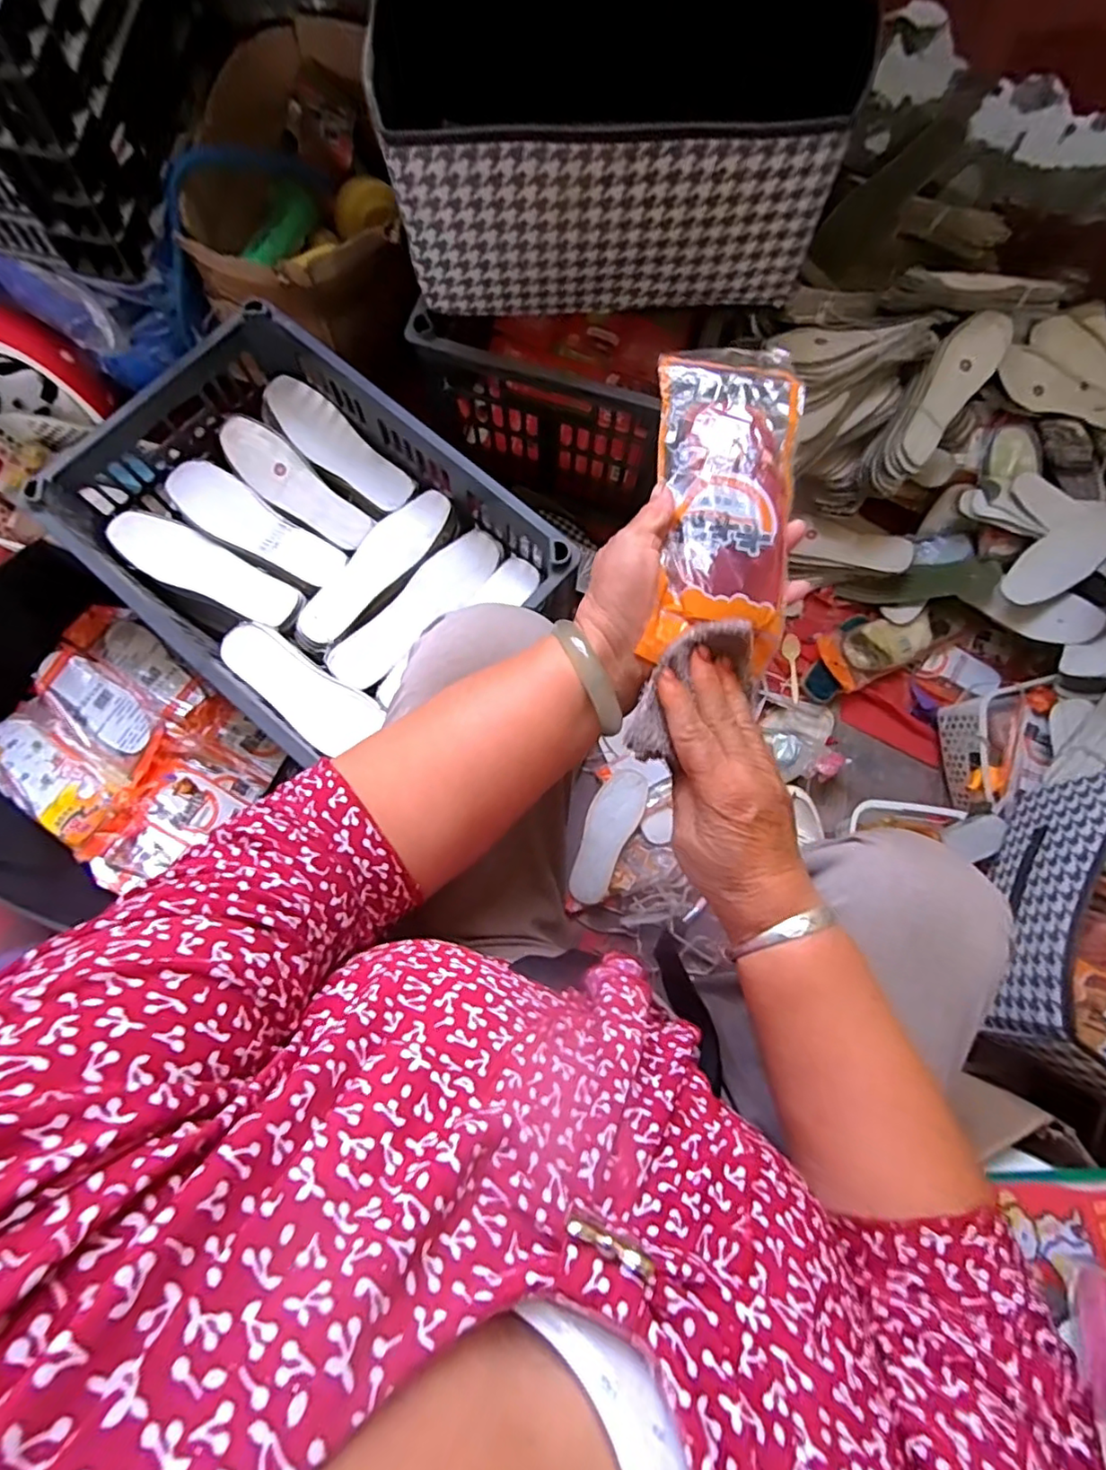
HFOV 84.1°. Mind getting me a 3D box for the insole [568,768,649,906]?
[{"bbox_3d":[0.073,0.134,0.818,0.066,0.007,0.182,19,80,20],"label":"insole"}]

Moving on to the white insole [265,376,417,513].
[{"bbox_3d":[-0.262,-0.351,0.747,0.220,0.022,0.064,43,80,8],"label":"white insole"}]

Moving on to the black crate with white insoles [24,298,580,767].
[{"bbox_3d":[-0.271,-0.209,0.689,0.457,0.139,0.341,40,80,7],"label":"black crate with white insoles"}]

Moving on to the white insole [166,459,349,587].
[{"bbox_3d":[-0.354,-0.247,0.716,0.227,0.022,0.068,33,79,6],"label":"white insole"}]

